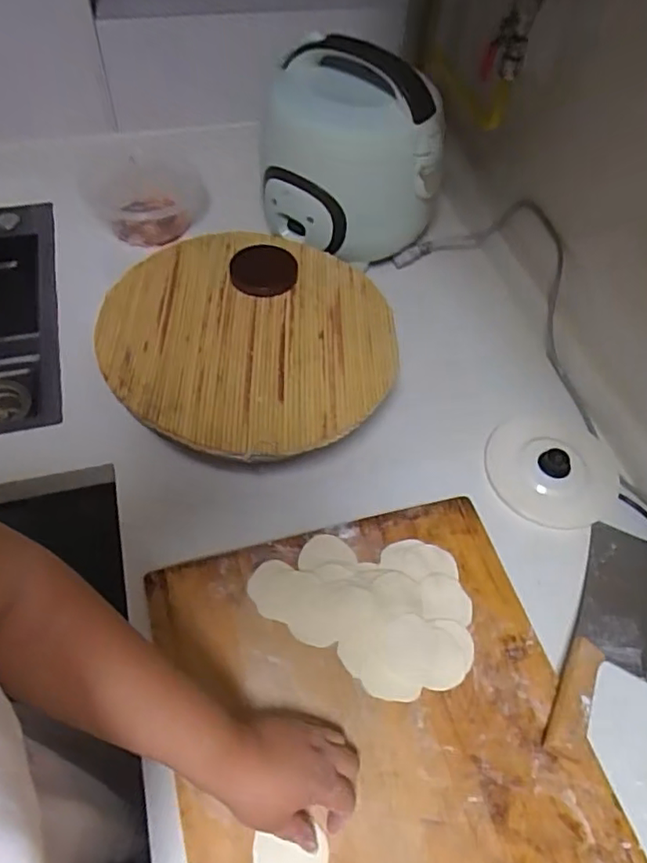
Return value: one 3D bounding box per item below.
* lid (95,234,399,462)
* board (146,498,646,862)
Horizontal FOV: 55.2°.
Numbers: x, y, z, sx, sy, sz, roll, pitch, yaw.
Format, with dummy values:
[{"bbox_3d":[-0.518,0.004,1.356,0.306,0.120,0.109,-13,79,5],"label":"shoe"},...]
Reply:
[{"bbox_3d":[-0.082,-0.109,0.708,0.321,0.026,0.320,1,56,-3],"label":"lid"},{"bbox_3d":[0.062,0.304,0.518,0.346,0.032,0.486,-12,57,-11],"label":"board"}]

